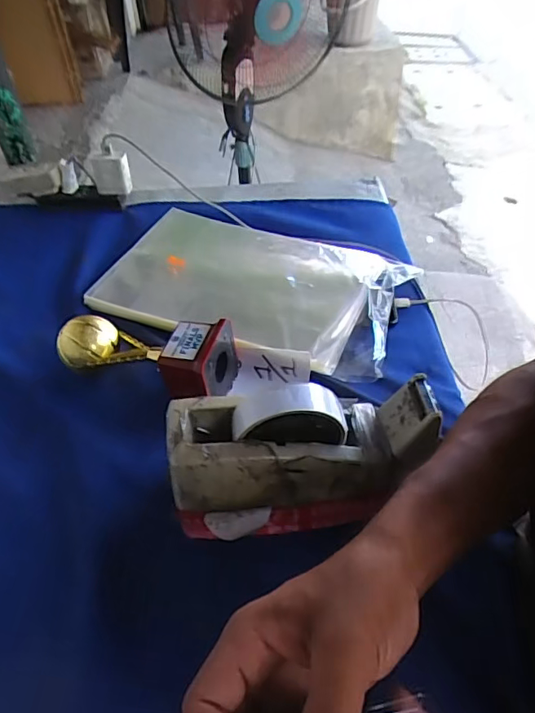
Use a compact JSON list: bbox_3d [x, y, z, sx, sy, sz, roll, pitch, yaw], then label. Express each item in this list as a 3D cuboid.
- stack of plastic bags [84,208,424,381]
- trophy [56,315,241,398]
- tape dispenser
[{"bbox_3d":[-0.016,-0.091,0.626,0.345,0.032,0.201,16,50,17],"label":"stack of plastic bags"},{"bbox_3d":[-0.123,-0.006,0.526,0.173,0.059,0.080,13,49,15],"label":"trophy"},{"bbox_3d":[0.029,0.073,0.399,0.203,0.105,0.085,-10,47,-6],"label":"tape dispenser"}]

